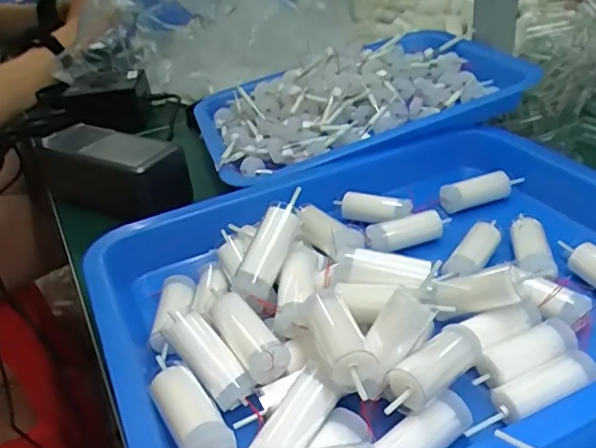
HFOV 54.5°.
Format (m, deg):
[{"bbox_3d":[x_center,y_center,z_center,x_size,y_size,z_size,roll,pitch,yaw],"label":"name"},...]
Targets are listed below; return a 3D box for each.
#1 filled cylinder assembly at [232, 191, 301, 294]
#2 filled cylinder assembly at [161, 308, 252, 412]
[{"bbox_3d":[-0.014,0.009,0.313,0.015,0.016,0.063,16,69,32],"label":"filled cylinder assembly"},{"bbox_3d":[-0.041,0.064,0.278,0.025,0.022,0.051,-33,78,-35],"label":"filled cylinder assembly"}]

